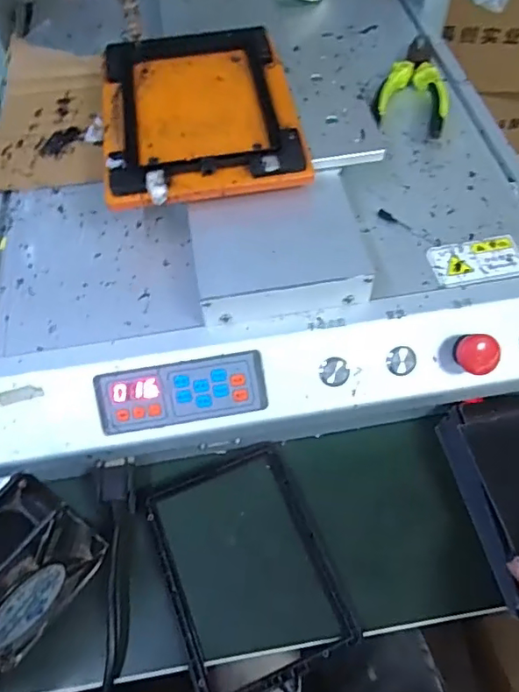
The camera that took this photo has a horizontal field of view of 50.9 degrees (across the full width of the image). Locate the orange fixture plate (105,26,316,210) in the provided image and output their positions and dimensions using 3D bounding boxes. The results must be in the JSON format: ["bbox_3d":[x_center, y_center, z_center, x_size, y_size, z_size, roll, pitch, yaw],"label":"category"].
[{"bbox_3d":[-0.048,-0.199,0.445,0.150,0.017,0.205,-7,57,-3],"label":"orange fixture plate"}]

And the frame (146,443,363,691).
[{"bbox_3d":[-0.012,0.164,0.410,0.118,0.013,0.166,-20,59,-11],"label":"frame"}]

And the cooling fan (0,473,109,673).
[{"bbox_3d":[-0.165,0.157,0.353,0.041,0.117,0.124,32,64,20],"label":"cooling fan"}]

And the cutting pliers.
[{"bbox_3d":[0.145,-0.251,0.513,0.064,0.019,0.155,9,58,8],"label":"cutting pliers"}]

